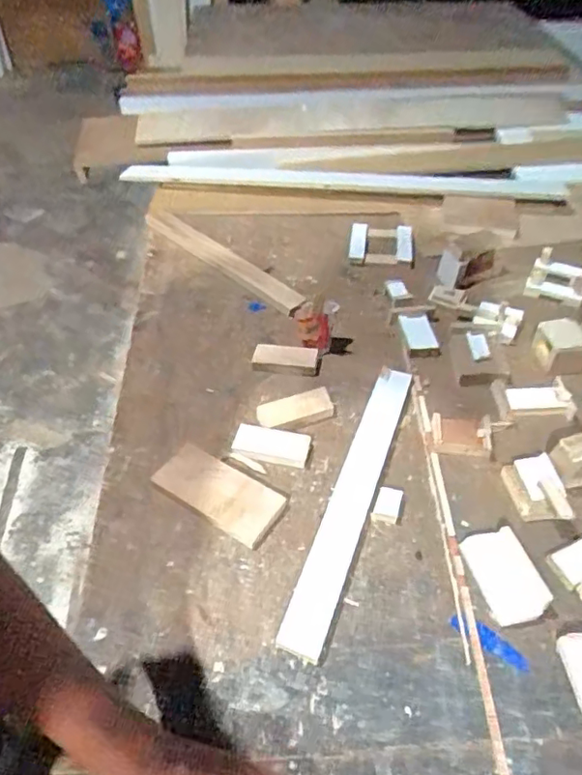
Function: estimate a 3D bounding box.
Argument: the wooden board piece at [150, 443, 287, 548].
[{"bbox_3d":[-0.092,0.123,0.695,0.158,0.019,0.072,25,53,23],"label":"wooden board piece"}]

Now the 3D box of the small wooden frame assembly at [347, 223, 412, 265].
[{"bbox_3d":[0.161,-0.257,1.032,0.109,0.018,0.087,4,67,12],"label":"small wooden frame assembly"}]

